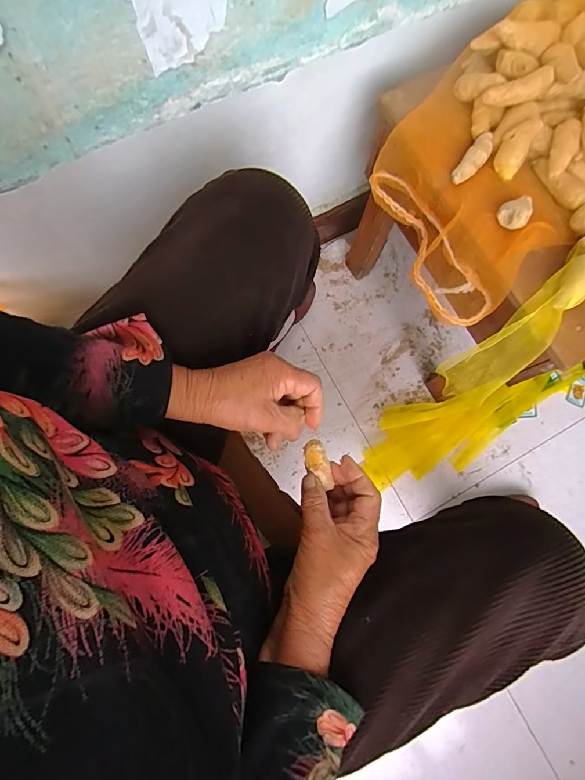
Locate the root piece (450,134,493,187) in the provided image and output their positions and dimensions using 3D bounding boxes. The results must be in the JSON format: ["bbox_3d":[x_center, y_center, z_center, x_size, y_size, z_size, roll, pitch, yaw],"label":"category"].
[{"bbox_3d":[0.223,-0.283,0.492,0.024,0.017,0.074,36,80,6],"label":"root piece"}]

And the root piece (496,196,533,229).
[{"bbox_3d":[0.259,-0.206,0.461,0.033,0.020,0.039,43,81,7],"label":"root piece"}]

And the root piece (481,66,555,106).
[{"bbox_3d":[0.272,-0.360,0.485,0.076,0.021,0.025,-9,78,16],"label":"root piece"}]

